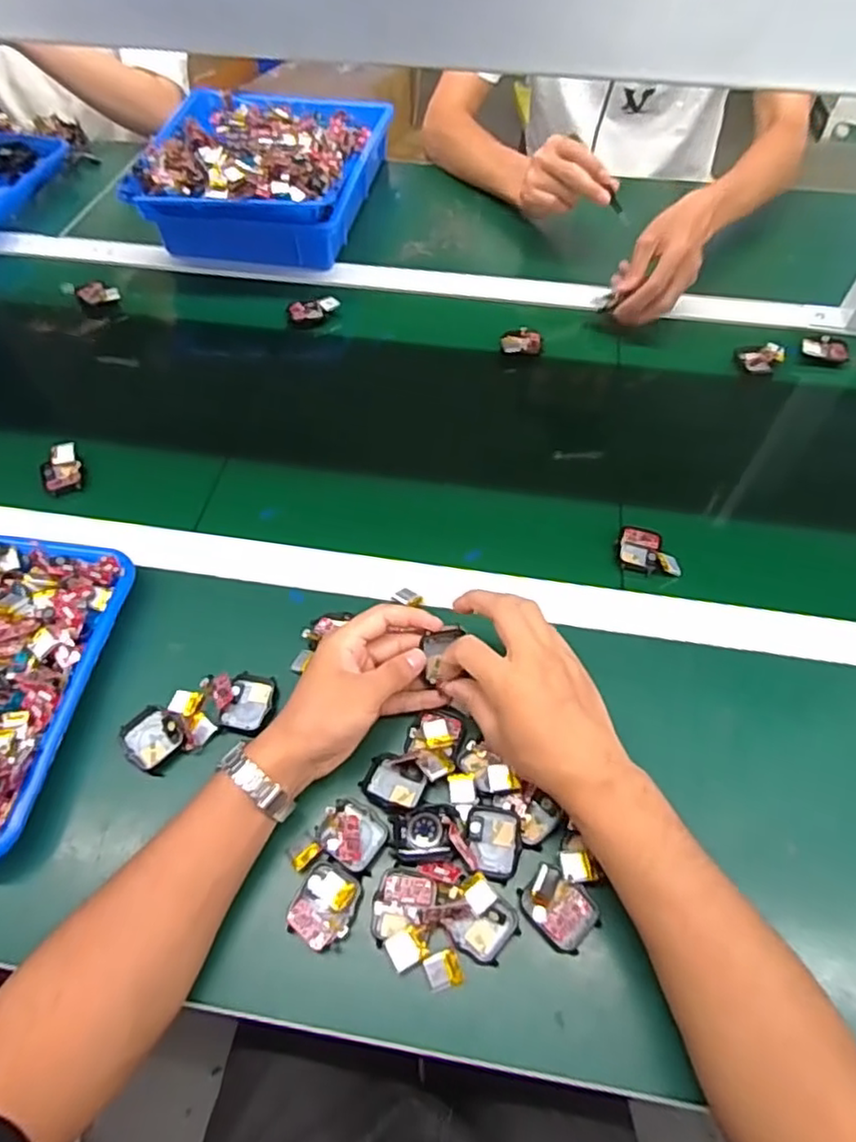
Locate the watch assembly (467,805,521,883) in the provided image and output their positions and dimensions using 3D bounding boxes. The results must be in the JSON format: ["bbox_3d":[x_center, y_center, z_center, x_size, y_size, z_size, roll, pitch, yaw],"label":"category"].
[{"bbox_3d":[0.045,0.182,0.434,0.034,0.013,0.045,1,57,1],"label":"watch assembly"}]

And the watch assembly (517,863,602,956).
[{"bbox_3d":[0.084,0.217,0.414,0.048,0.013,0.035,39,66,23],"label":"watch assembly"}]

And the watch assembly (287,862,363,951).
[{"bbox_3d":[-0.067,0.217,0.419,0.038,0.014,0.046,18,59,12],"label":"watch assembly"}]

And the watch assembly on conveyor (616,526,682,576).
[{"bbox_3d":[0.198,-0.017,0.576,0.055,0.010,0.044,16,59,11],"label":"watch assembly on conveyor"}]

